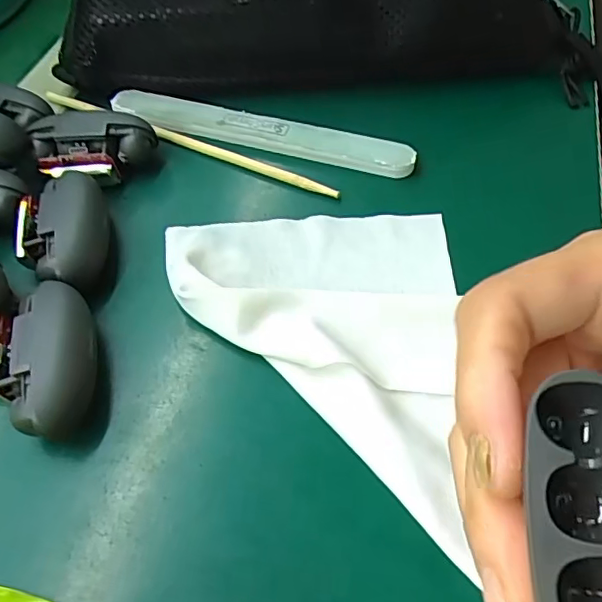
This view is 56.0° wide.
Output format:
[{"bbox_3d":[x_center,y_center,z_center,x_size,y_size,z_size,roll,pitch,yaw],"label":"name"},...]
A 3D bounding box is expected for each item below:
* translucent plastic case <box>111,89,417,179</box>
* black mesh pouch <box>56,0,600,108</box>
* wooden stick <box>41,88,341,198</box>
[{"bbox_3d":[-0.024,-0.092,0.308,0.169,0.008,0.024,14,57,13],"label":"translucent plastic case"},{"bbox_3d":[0.018,-0.168,0.311,0.288,0.087,0.067,0,55,3],"label":"black mesh pouch"},{"bbox_3d":[-0.065,-0.089,0.309,0.187,0.006,0.006,22,59,17],"label":"wooden stick"}]

